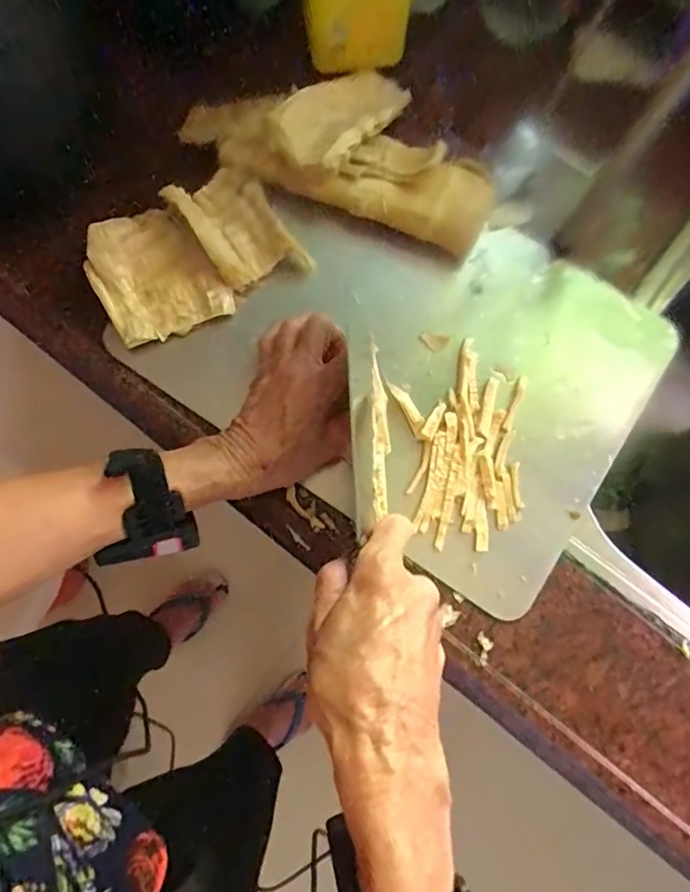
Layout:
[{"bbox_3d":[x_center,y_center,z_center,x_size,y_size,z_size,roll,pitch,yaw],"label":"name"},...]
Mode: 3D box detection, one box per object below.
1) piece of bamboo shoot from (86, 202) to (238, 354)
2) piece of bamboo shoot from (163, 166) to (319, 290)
[{"bbox_3d":[-0.153,-0.137,0.417,0.089,0.021,0.108,-30,80,-8],"label":"piece of bamboo shoot"},{"bbox_3d":[-0.084,-0.173,0.420,0.067,0.022,0.107,-35,81,-8],"label":"piece of bamboo shoot"}]

